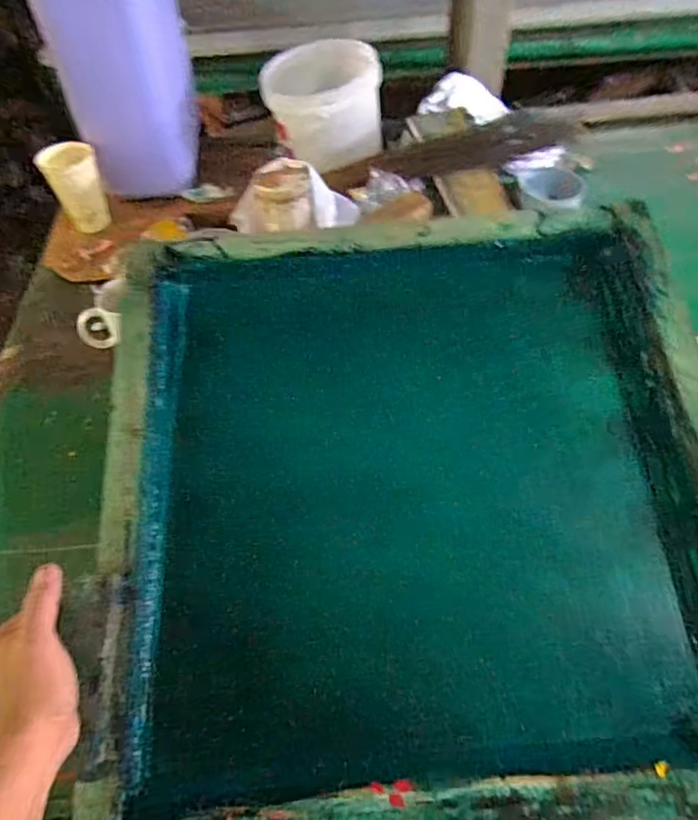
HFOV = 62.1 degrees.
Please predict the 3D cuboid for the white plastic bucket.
[{"bbox_3d":[-0.047,-0.540,1.044,0.206,0.154,0.163,-1,51,3],"label":"white plastic bucket"}]

